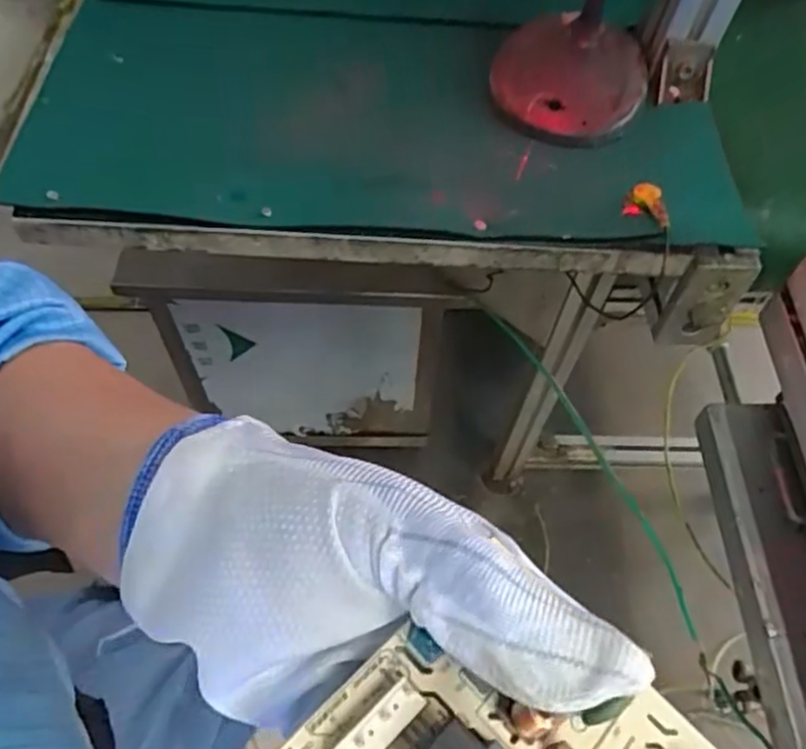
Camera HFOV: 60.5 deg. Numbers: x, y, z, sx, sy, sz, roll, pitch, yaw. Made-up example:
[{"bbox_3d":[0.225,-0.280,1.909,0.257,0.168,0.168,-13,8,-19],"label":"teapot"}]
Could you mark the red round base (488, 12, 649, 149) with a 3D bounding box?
[{"bbox_3d":[0.114,-0.210,0.483,0.107,0.022,0.115,1,57,-2],"label":"red round base"}]

